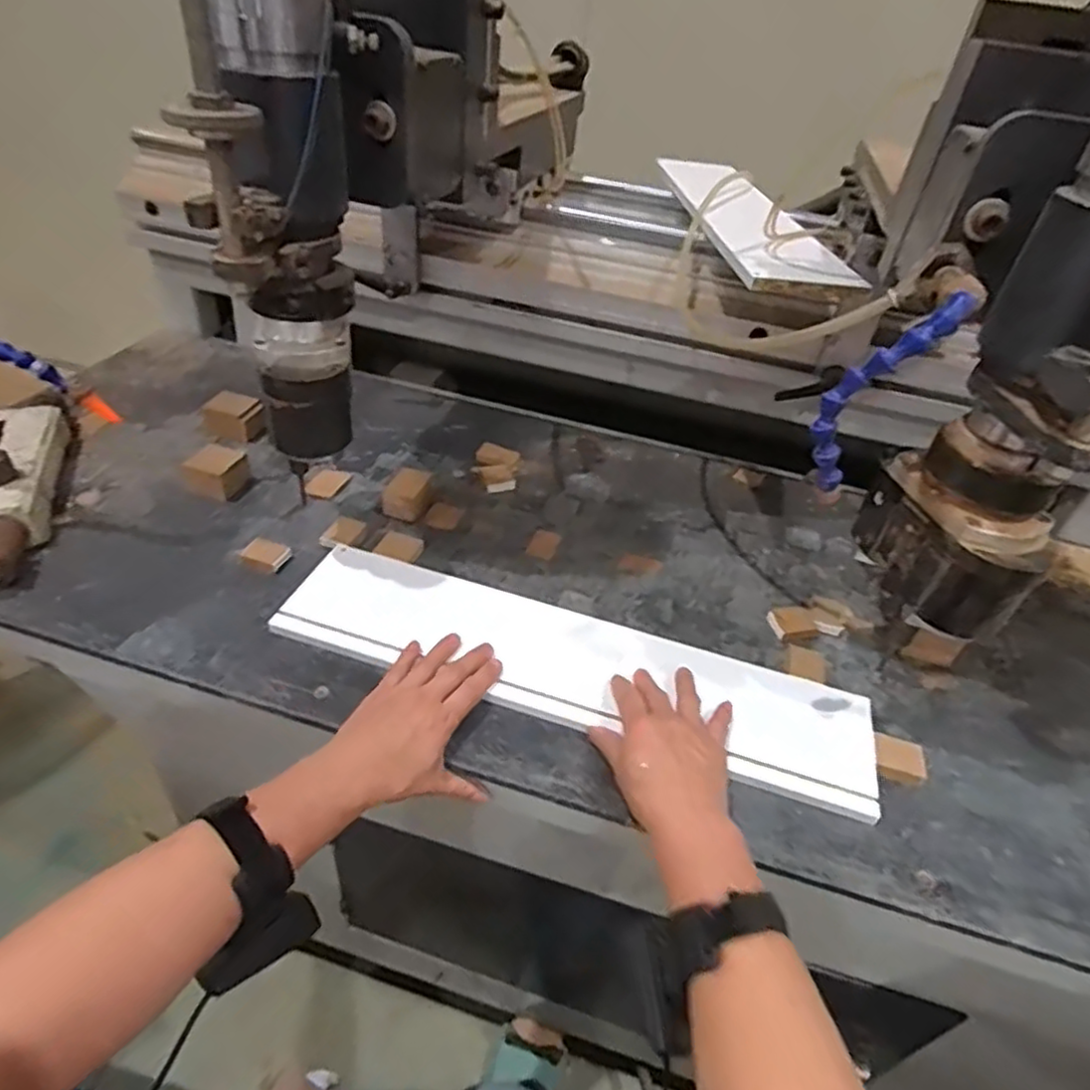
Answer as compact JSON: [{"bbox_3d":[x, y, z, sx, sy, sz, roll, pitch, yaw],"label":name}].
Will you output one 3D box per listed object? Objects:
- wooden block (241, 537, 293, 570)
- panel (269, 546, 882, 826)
[{"bbox_3d":[-0.272,0.008,0.664,0.039,0.011,0.032,16,41,9],"label":"wooden block"},{"bbox_3d":[0.022,0.102,0.599,0.511,0.018,0.118,16,41,9],"label":"panel"}]

